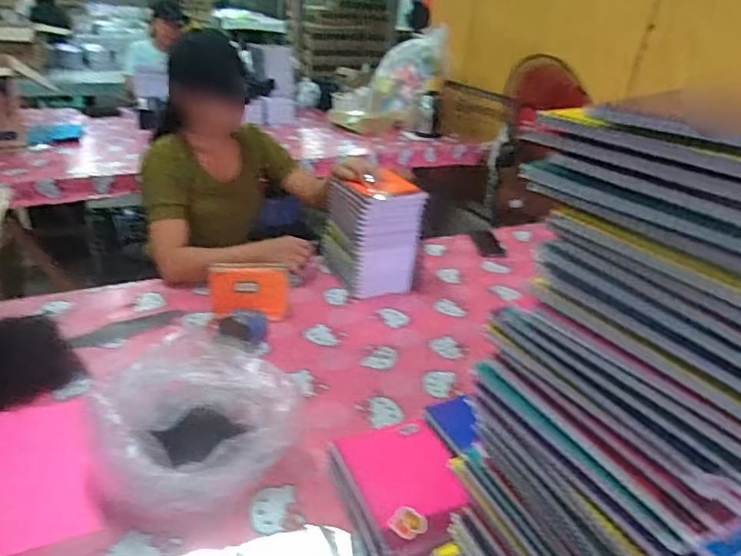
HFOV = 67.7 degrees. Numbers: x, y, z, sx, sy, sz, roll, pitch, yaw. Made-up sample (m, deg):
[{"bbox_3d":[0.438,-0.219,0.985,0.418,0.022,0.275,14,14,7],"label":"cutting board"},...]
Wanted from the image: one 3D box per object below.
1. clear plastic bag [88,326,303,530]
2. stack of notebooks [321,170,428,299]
[{"bbox_3d":[-0.264,0.217,0.803,0.224,0.133,0.255,29,36,36],"label":"clear plastic bag"},{"bbox_3d":[0.011,-0.105,1.334,0.170,0.245,0.185,-9,31,-24],"label":"stack of notebooks"}]

